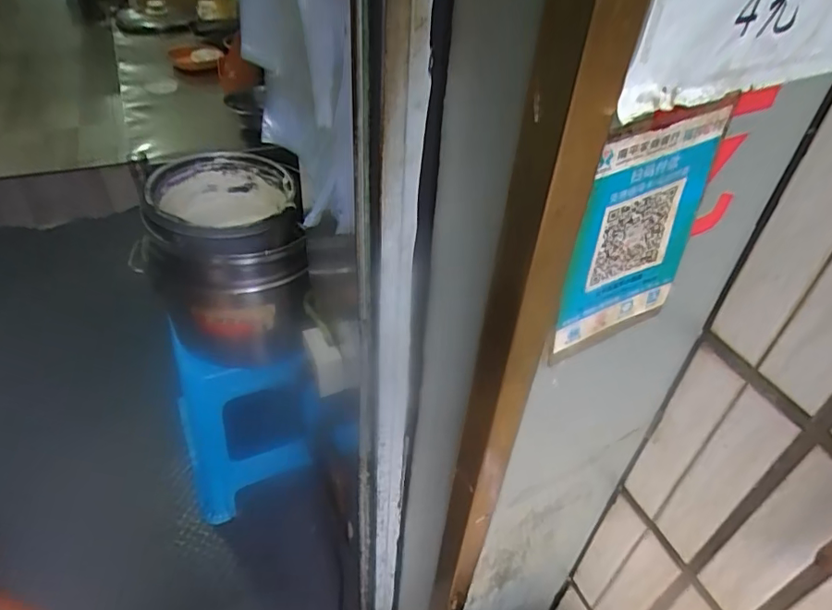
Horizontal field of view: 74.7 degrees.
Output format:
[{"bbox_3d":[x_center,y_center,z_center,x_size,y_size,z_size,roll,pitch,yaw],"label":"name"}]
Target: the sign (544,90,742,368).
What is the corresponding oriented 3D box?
[{"bbox_3d":[0.130,-0.037,0.324,0.105,0.155,0.005,-19,47,-25],"label":"sign"}]

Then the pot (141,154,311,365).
[{"bbox_3d":[-0.364,-0.084,1.085,0.272,0.318,0.271,-6,42,-12],"label":"pot"}]

